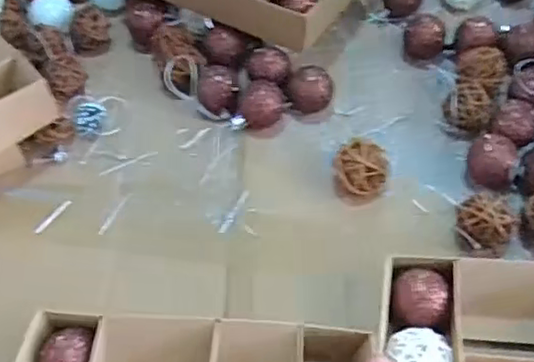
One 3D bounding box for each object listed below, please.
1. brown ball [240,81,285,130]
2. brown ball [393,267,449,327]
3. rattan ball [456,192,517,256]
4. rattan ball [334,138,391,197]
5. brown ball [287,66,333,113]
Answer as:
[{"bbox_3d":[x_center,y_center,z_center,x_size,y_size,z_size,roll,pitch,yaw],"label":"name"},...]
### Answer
[{"bbox_3d":[-0.004,-0.057,0.519,0.033,0.030,0.040,2,54,5],"label":"brown ball"},{"bbox_3d":[0.095,0.077,0.408,0.031,0.036,0.035,6,55,8],"label":"brown ball"},{"bbox_3d":[0.151,0.032,0.446,0.037,0.042,0.034,-2,54,2],"label":"rattan ball"},{"bbox_3d":[0.069,-0.008,0.474,0.037,0.034,0.030,-19,55,-10],"label":"rattan ball"},{"bbox_3d":[0.035,-0.073,0.531,0.036,0.031,0.034,-2,54,2],"label":"brown ball"}]

